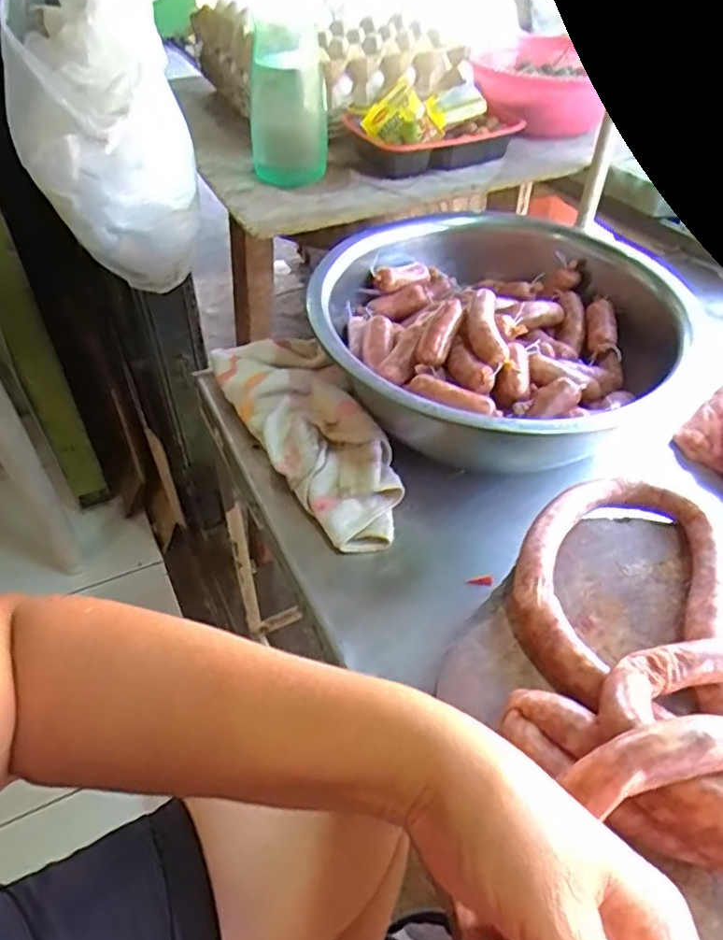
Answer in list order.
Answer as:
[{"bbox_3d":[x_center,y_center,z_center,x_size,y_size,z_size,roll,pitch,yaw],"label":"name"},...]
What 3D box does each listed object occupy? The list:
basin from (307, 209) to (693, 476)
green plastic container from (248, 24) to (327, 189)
[{"bbox_3d":[0.147,-0.151,0.682,0.343,0.127,0.354,0,46,0],"label":"basin"},{"bbox_3d":[-0.089,-0.435,0.778,0.089,0.151,0.083,-5,46,-5],"label":"green plastic container"}]

